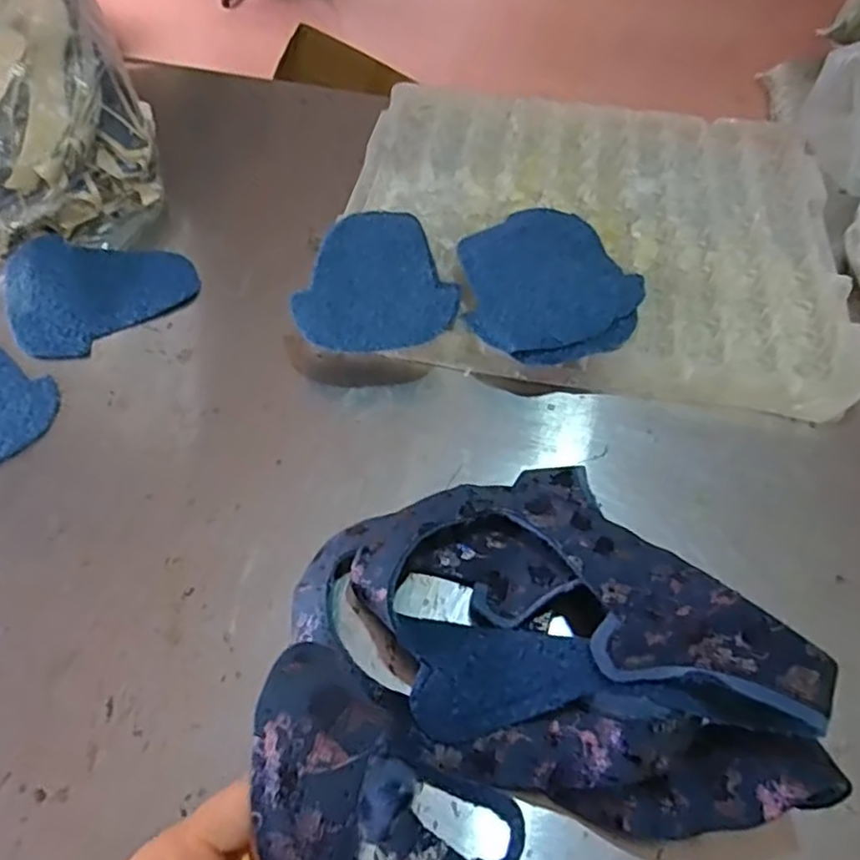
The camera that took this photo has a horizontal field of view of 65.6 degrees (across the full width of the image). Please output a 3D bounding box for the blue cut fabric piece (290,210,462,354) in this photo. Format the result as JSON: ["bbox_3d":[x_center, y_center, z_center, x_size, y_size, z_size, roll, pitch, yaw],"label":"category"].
[{"bbox_3d":[-0.053,-0.127,0.551,0.128,0.011,0.155,-17,57,-12],"label":"blue cut fabric piece"}]

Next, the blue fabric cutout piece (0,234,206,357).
[{"bbox_3d":[-0.286,-0.129,0.574,0.150,0.025,0.113,-26,59,-17],"label":"blue fabric cutout piece"}]

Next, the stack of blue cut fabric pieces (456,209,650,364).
[{"bbox_3d":[0.095,-0.126,0.555,0.150,0.013,0.167,-19,56,-17],"label":"stack of blue cut fabric pieces"}]

